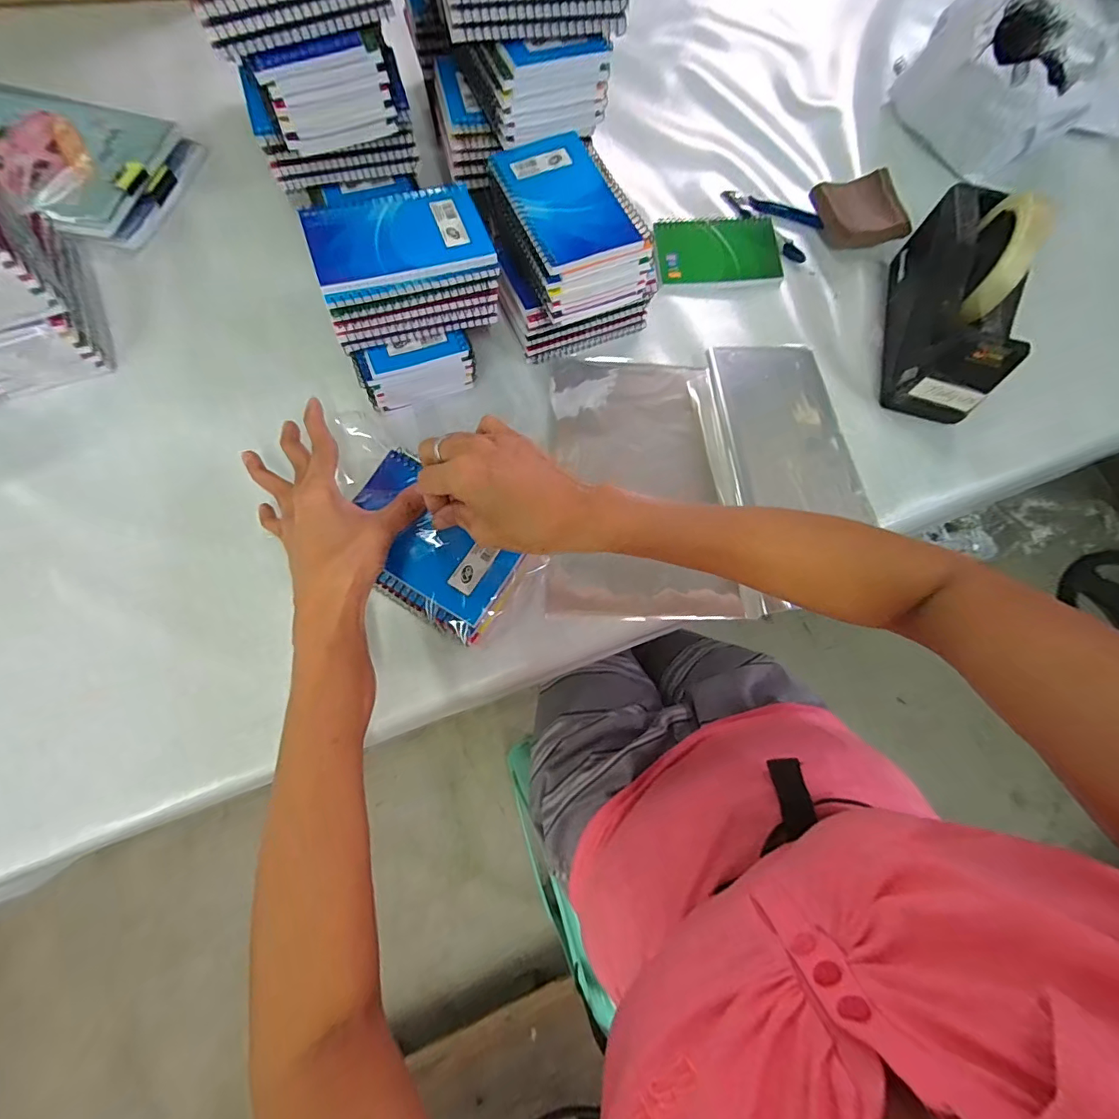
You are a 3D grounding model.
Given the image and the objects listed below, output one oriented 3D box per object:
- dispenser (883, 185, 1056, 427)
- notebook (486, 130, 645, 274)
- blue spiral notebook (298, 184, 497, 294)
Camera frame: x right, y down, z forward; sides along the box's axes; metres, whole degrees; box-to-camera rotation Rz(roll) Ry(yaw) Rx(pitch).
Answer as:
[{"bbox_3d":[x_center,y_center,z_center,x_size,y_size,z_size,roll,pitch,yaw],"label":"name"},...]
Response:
[{"bbox_3d":[0.375,-0.250,0.445,0.077,0.114,0.196,18,71,2],"label":"dispenser"},{"bbox_3d":[0.005,-0.290,0.389,0.085,0.013,0.125,-23,75,-11],"label":"notebook"},{"bbox_3d":[-0.122,-0.248,0.367,0.128,0.014,0.082,-20,74,-10],"label":"blue spiral notebook"}]

